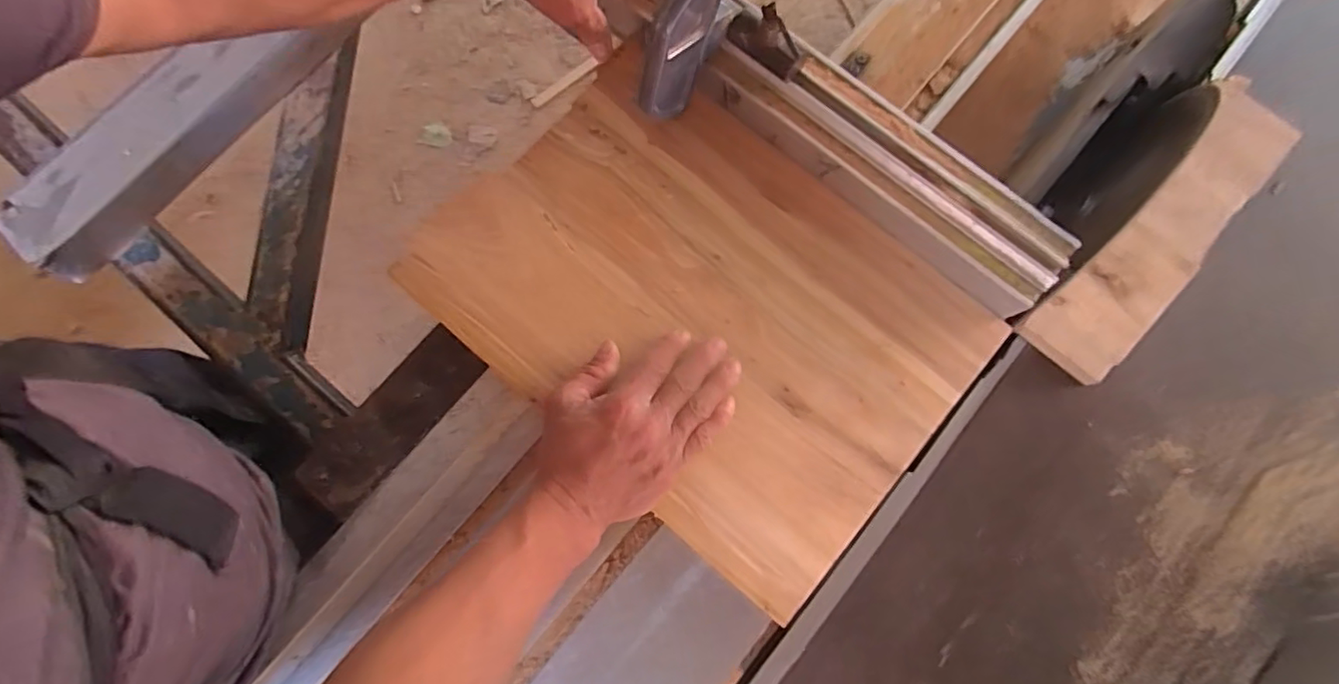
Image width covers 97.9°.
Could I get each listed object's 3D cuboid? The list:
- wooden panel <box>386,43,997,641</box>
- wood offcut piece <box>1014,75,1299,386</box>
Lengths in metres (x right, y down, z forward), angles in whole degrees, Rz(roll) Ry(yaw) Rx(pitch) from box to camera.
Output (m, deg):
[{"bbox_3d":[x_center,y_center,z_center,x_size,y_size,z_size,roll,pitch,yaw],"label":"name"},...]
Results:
[{"bbox_3d":[0.023,-0.031,0.477,0.410,0.010,0.290,40,82,8],"label":"wooden panel"},{"bbox_3d":[0.422,-0.097,0.500,0.075,0.027,0.307,43,82,8],"label":"wood offcut piece"}]

